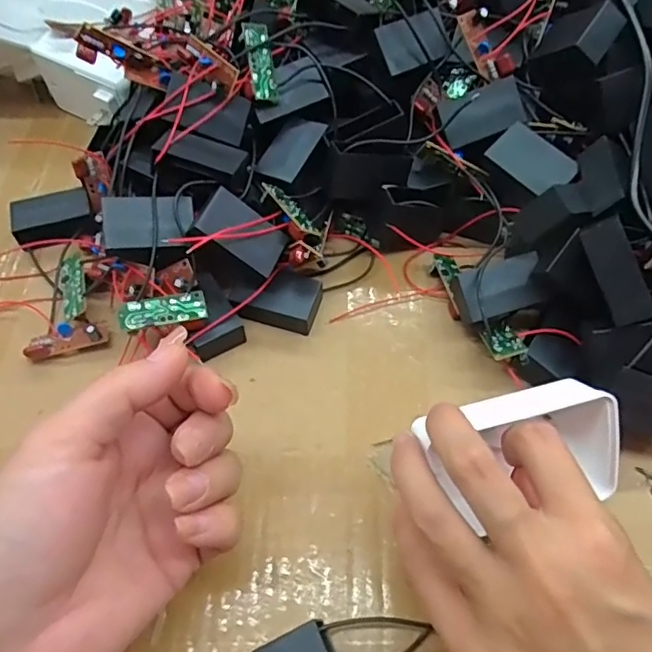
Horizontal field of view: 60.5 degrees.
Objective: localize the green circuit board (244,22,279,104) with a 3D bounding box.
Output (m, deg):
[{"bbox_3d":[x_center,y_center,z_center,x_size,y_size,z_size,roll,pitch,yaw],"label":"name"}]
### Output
[{"bbox_3d":[-0.040,-0.158,0.336,0.018,0.004,0.045,-17,99,-36],"label":"green circuit board"}]

